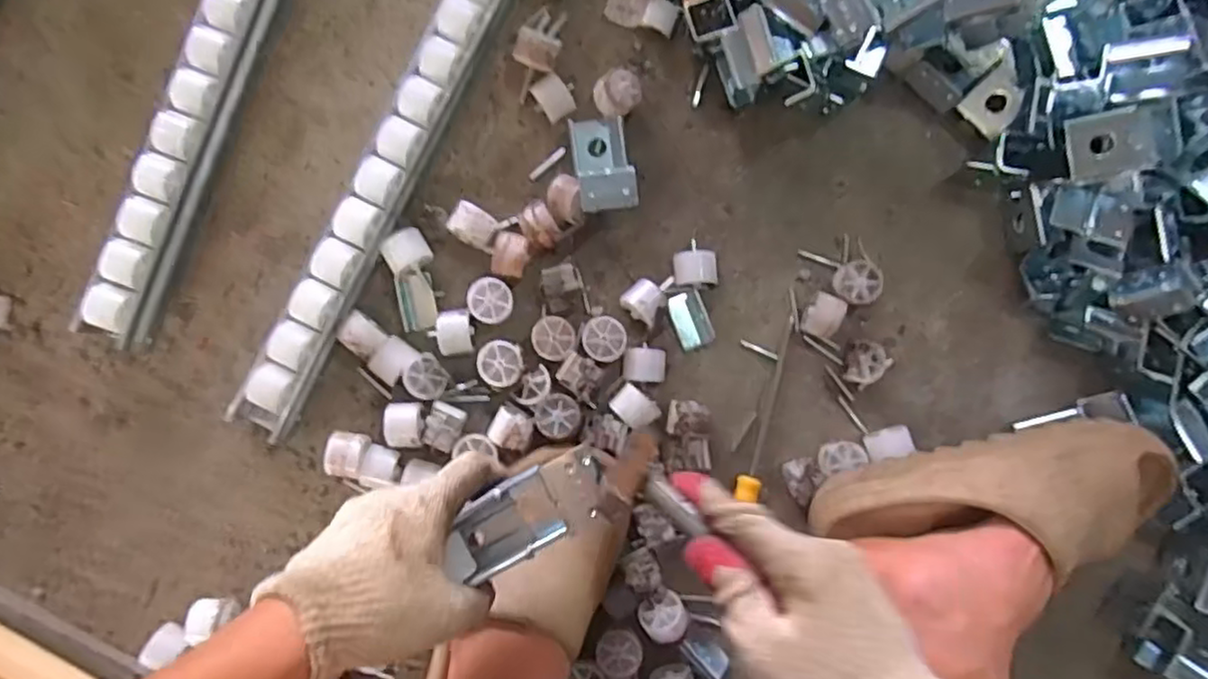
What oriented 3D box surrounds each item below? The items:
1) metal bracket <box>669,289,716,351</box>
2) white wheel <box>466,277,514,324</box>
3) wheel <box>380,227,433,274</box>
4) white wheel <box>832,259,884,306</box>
[{"bbox_3d":[0.072,-0.016,0.567,0.029,0.016,0.045,-19,89,-2],"label":"metal bracket"},{"bbox_3d":[-0.091,-0.031,0.558,0.035,0.025,0.036,0,88,-2],"label":"white wheel"},{"bbox_3d":[-0.158,-0.071,0.556,0.033,0.025,0.030,-27,89,-2],"label":"wheel"},{"bbox_3d":[0.204,-0.046,0.559,0.034,0.027,0.035,0,88,-2],"label":"white wheel"}]

